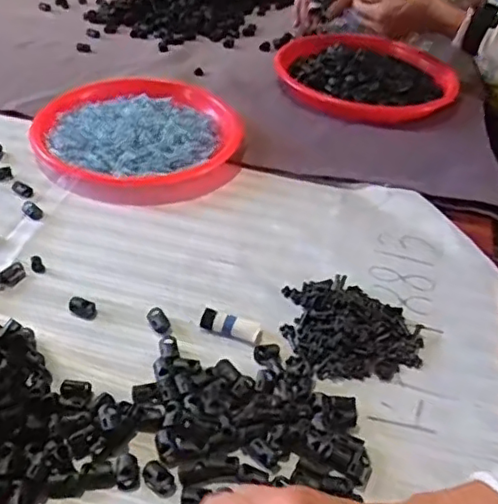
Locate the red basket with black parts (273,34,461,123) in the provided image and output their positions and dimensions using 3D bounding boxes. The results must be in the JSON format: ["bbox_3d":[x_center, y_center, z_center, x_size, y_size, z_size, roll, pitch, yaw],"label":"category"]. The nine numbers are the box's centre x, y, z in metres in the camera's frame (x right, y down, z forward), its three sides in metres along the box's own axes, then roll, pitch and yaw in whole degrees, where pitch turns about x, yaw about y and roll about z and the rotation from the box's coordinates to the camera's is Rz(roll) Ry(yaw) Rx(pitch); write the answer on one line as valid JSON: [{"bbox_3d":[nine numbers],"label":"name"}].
[{"bbox_3d":[0.153,-0.234,0.802,0.241,0.041,0.171,22,45,16],"label":"red basket with black parts"}]

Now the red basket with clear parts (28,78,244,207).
[{"bbox_3d":[-0.121,-0.126,0.665,0.219,0.033,0.182,10,42,4],"label":"red basket with clear parts"}]

